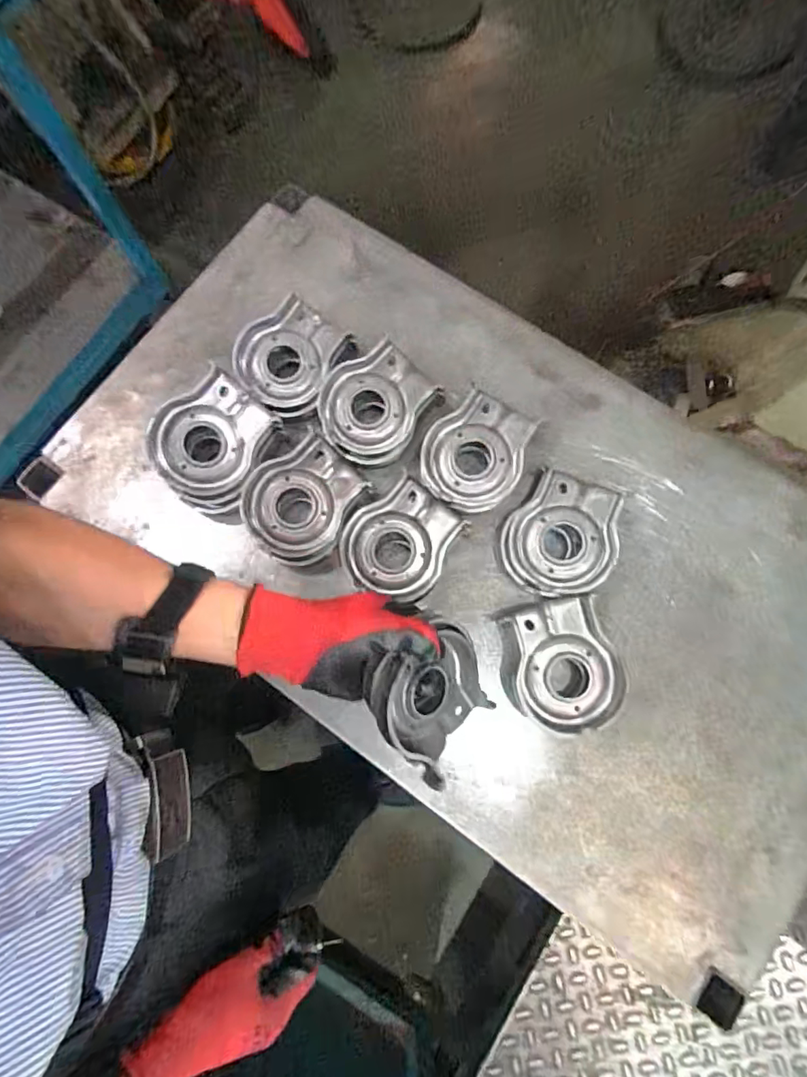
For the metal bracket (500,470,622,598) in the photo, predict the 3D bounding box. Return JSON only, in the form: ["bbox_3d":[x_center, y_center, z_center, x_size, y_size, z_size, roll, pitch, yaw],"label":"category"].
[{"bbox_3d":[0.164,-0.002,0.546,0.109,0.041,0.130,27,79,6],"label":"metal bracket"}]

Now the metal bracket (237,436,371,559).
[{"bbox_3d":[-0.106,-0.039,0.549,0.127,0.033,0.097,-42,81,-8],"label":"metal bracket"}]

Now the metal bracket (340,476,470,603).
[{"bbox_3d":[-0.004,0.004,0.548,0.101,0.045,0.118,34,80,7],"label":"metal bracket"}]

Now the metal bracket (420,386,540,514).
[{"bbox_3d":[0.080,-0.089,0.563,0.106,0.045,0.128,38,81,8],"label":"metal bracket"}]

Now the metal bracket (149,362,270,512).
[{"bbox_3d":[-0.200,-0.102,0.552,0.110,0.025,0.126,46,74,-18],"label":"metal bracket"}]

